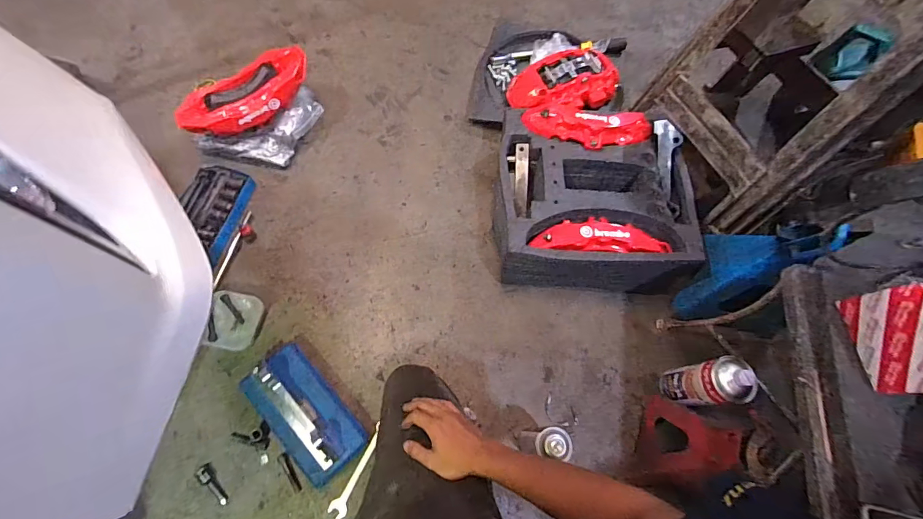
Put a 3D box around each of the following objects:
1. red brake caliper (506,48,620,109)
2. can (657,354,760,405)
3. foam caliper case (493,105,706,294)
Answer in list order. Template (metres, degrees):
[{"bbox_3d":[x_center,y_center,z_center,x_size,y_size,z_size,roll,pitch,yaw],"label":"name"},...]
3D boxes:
[{"bbox_3d":[0.280,-0.479,1.148,0.300,0.112,0.203,-23,73,-13],"label":"red brake caliper"},{"bbox_3d":[0.488,0.245,0.838,0.080,0.200,0.080,2,69,-4],"label":"can"},{"bbox_3d":[0.298,-0.144,0.999,0.422,0.164,0.407,1,69,-4],"label":"foam caliper case"}]

